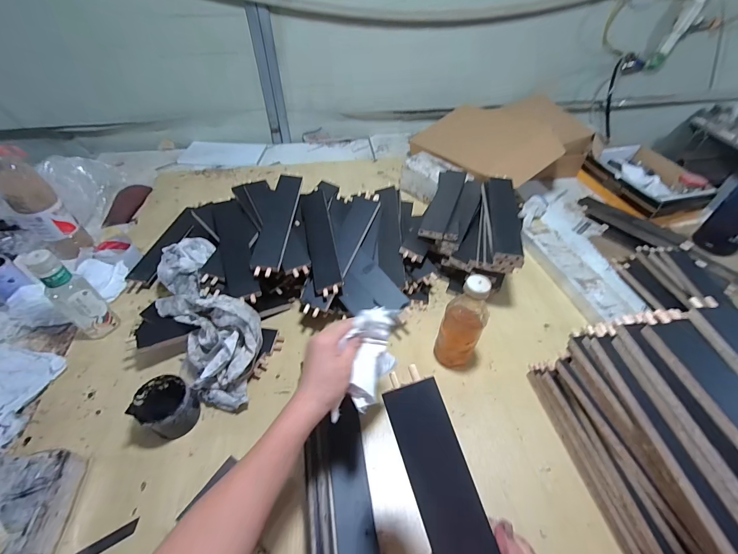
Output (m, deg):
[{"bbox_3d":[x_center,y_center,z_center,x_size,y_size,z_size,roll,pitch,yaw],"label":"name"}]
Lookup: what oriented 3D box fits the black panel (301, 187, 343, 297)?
[{"bbox_3d":[-0.106,-0.089,0.727,0.059,0.019,0.304,-21,50,4],"label":"black panel"}]

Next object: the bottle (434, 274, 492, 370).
[{"bbox_3d":[0.164,0.088,0.590,0.069,0.205,0.059,24,52,22],"label":"bottle"}]

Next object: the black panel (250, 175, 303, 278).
[{"bbox_3d":[-0.195,-0.120,0.721,0.060,0.016,0.287,2,54,2],"label":"black panel"}]

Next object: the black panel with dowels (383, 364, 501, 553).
[{"bbox_3d":[0.081,0.230,0.284,0.055,0.010,0.291,-20,72,5],"label":"black panel with dowels"}]

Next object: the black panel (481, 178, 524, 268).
[{"bbox_3d":[0.293,-0.132,0.734,0.066,0.031,0.283,7,47,8],"label":"black panel"}]

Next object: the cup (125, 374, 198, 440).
[{"bbox_3d":[-0.321,0.206,0.539,0.080,0.066,0.077,-1,47,1],"label":"cup"}]

